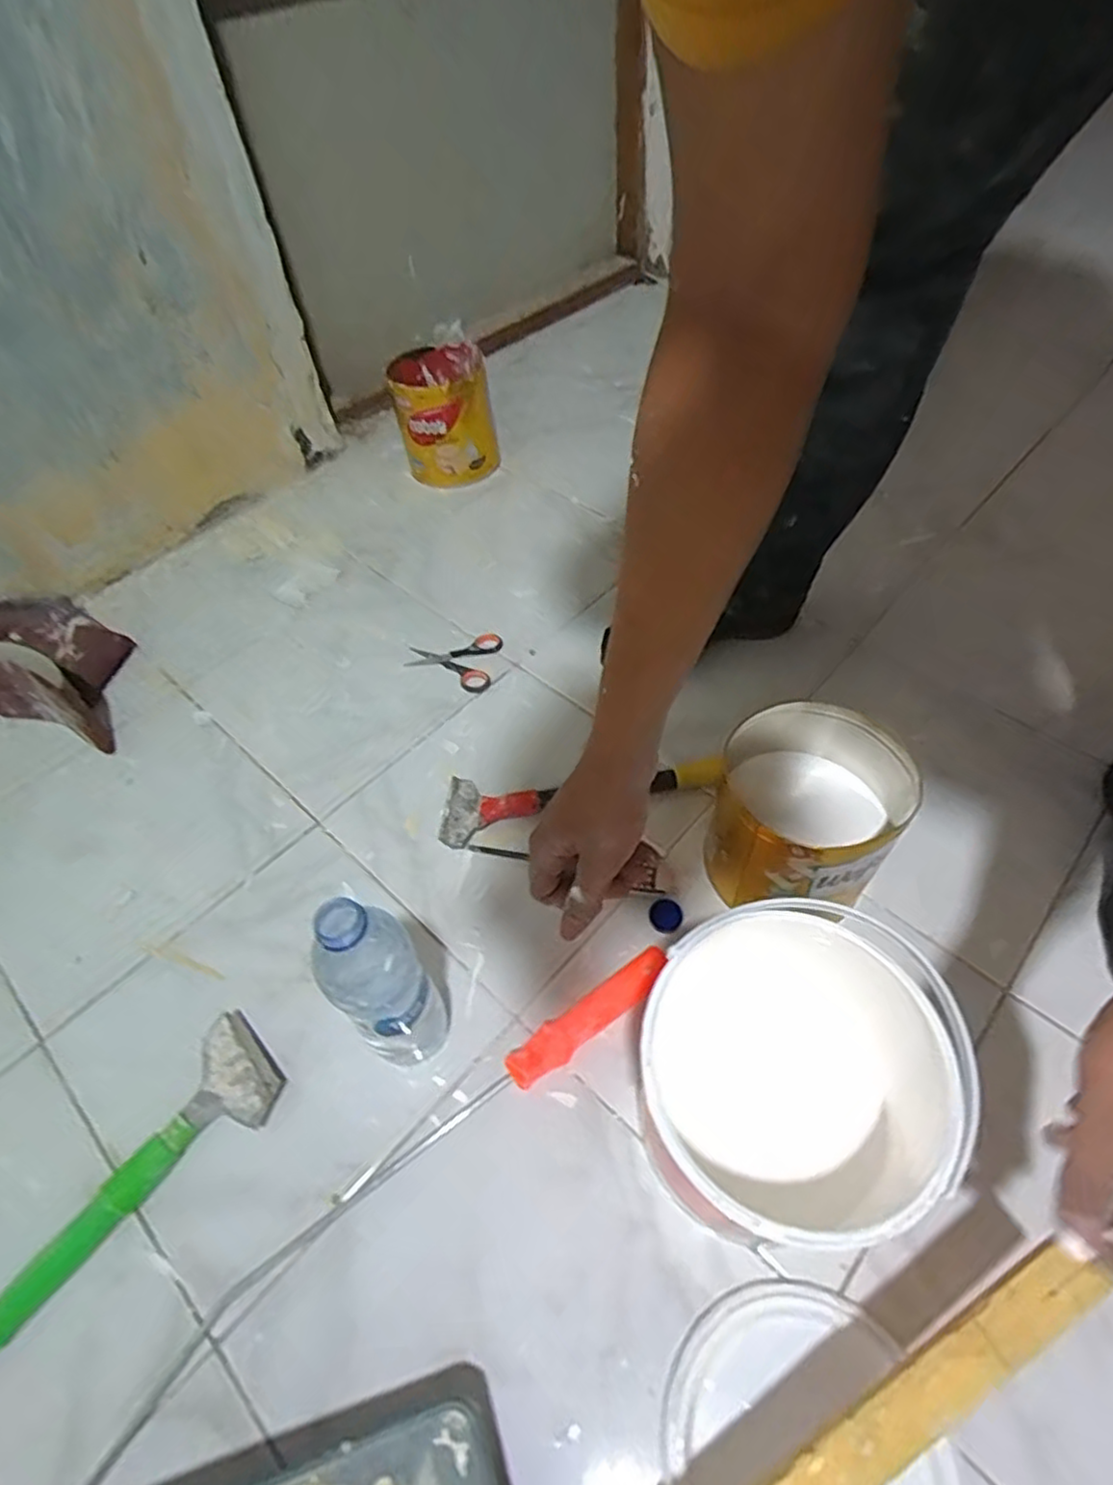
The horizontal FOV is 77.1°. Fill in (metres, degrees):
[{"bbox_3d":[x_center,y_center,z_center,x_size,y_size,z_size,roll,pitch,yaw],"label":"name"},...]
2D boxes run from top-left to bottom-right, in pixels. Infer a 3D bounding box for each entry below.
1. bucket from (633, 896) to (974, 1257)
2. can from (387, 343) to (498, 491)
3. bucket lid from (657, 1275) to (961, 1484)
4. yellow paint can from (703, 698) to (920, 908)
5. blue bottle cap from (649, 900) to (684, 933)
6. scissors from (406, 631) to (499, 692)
[{"bbox_3d":[0.152,0.222,0.489,0.181,0.183,0.208,4,54,8],"label":"bucket"},{"bbox_3d":[-0.168,-0.495,1.066,0.145,0.158,0.137,-7,53,-1],"label":"can"},{"bbox_3d":[0.152,0.443,0.429,0.160,0.018,0.171,-2,53,3],"label":"bucket lid"},{"bbox_3d":[0.213,0.070,0.615,0.143,0.154,0.144,-2,52,3],"label":"yellow paint can"},{"bbox_3d":[0.101,0.160,0.647,0.029,0.006,0.031,-2,53,3],"label":"blue bottle cap"},{"bbox_3d":[-0.130,-0.105,0.866,0.113,0.005,0.093,8,55,10],"label":"scissors"}]

